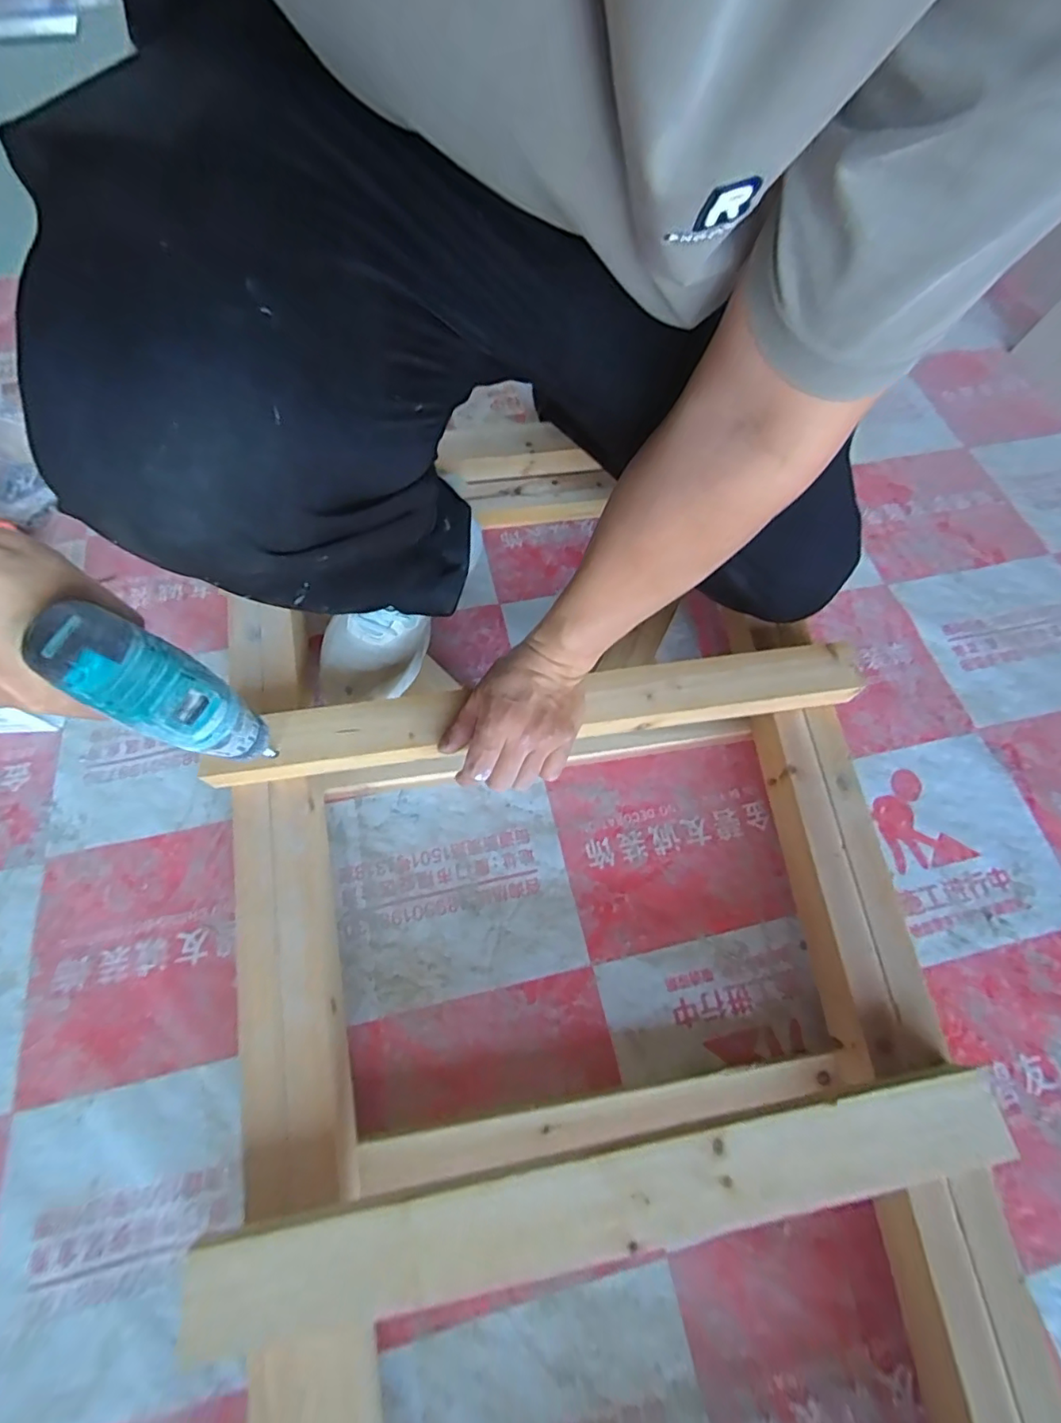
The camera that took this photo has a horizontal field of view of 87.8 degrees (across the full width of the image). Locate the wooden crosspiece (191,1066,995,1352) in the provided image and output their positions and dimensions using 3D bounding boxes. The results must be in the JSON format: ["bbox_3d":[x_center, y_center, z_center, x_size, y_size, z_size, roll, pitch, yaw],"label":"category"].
[{"bbox_3d":[0.056,0.315,0.360,0.530,0.028,0.053,-8,66,-5],"label":"wooden crosspiece"}]

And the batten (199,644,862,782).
[{"bbox_3d":[0.011,-0.005,0.497,0.573,0.027,0.062,-7,65,-5],"label":"batten"}]

